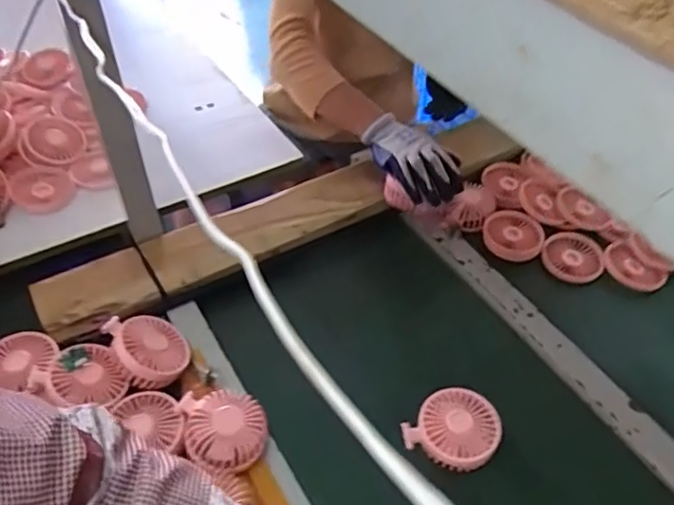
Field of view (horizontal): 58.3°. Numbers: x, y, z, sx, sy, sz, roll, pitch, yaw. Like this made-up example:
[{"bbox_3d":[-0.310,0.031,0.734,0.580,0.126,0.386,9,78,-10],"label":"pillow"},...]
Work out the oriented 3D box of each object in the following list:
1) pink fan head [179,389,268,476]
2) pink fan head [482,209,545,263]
[{"bbox_3d":[-0.123,0.194,0.666,0.088,0.039,0.090,-11,47,-12],"label":"pink fan head"},{"bbox_3d":[0.273,-0.030,0.930,0.085,0.026,0.085,-3,63,6],"label":"pink fan head"}]

